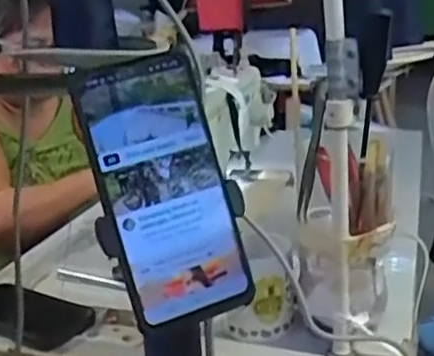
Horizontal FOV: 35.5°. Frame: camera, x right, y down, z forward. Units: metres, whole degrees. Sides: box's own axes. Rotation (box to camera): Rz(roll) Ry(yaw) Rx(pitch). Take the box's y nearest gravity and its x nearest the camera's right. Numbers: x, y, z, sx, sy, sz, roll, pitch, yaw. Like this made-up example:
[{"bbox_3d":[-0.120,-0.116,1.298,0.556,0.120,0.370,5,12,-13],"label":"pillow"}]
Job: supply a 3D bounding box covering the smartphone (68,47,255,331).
[{"bbox_3d":[-0.033,0.006,0.425,0.077,0.165,0.009,-16,2,-18],"label":"smartphone"}]

